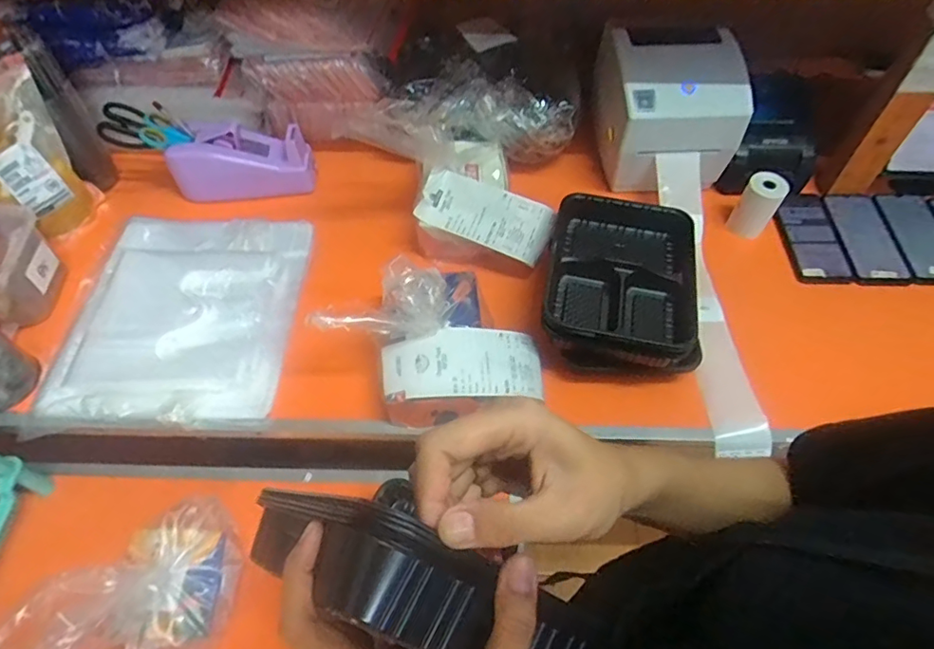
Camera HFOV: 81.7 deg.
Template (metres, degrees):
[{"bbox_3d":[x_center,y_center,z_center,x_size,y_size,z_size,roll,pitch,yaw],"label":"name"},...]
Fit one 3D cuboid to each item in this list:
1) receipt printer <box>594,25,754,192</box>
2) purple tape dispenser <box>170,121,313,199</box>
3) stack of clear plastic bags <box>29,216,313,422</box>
[{"bbox_3d":[0.291,-0.308,0.789,0.184,0.166,0.179,2,55,2],"label":"receipt printer"},{"bbox_3d":[-0.330,-0.246,0.804,0.194,0.083,0.077,-5,55,-3],"label":"purple tape dispenser"},{"bbox_3d":[-0.368,-0.019,0.700,0.276,0.032,0.308,1,55,1],"label":"stack of clear plastic bags"}]

